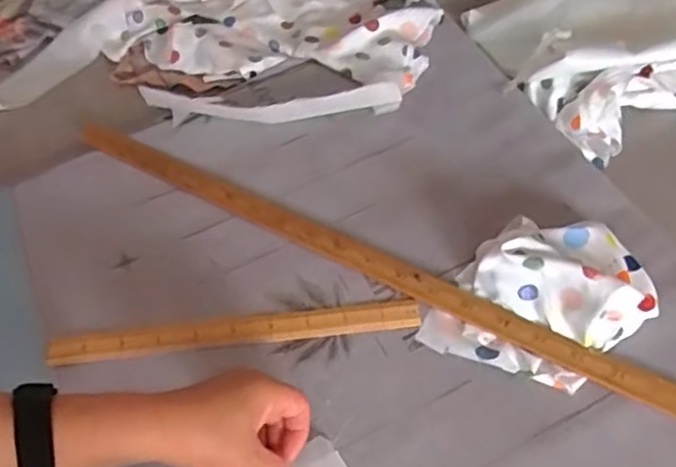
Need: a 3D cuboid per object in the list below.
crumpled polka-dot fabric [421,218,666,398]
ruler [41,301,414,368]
[{"bbox_3d":[0.174,0.052,0.597,0.180,0.055,0.140,-33,57,-20],"label":"crumpled polka-dot fabric"},{"bbox_3d":[-0.095,0.088,0.630,0.330,0.008,0.030,-6,52,0],"label":"ruler"}]

